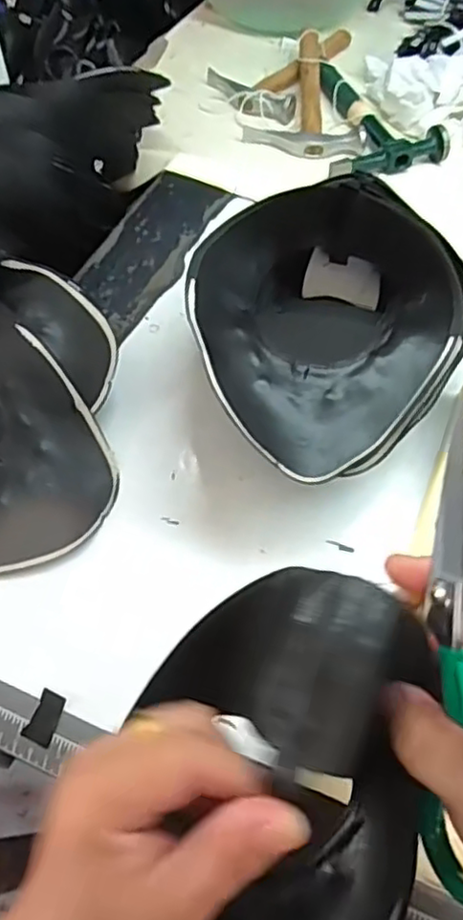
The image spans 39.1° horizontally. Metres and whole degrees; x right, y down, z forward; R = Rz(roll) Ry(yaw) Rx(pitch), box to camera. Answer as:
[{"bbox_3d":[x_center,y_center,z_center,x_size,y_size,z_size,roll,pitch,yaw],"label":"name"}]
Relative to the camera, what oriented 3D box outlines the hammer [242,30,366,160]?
[{"bbox_3d":[0.092,-0.458,0.813,0.140,0.036,0.218,4,57,2],"label":"hammer"}]

